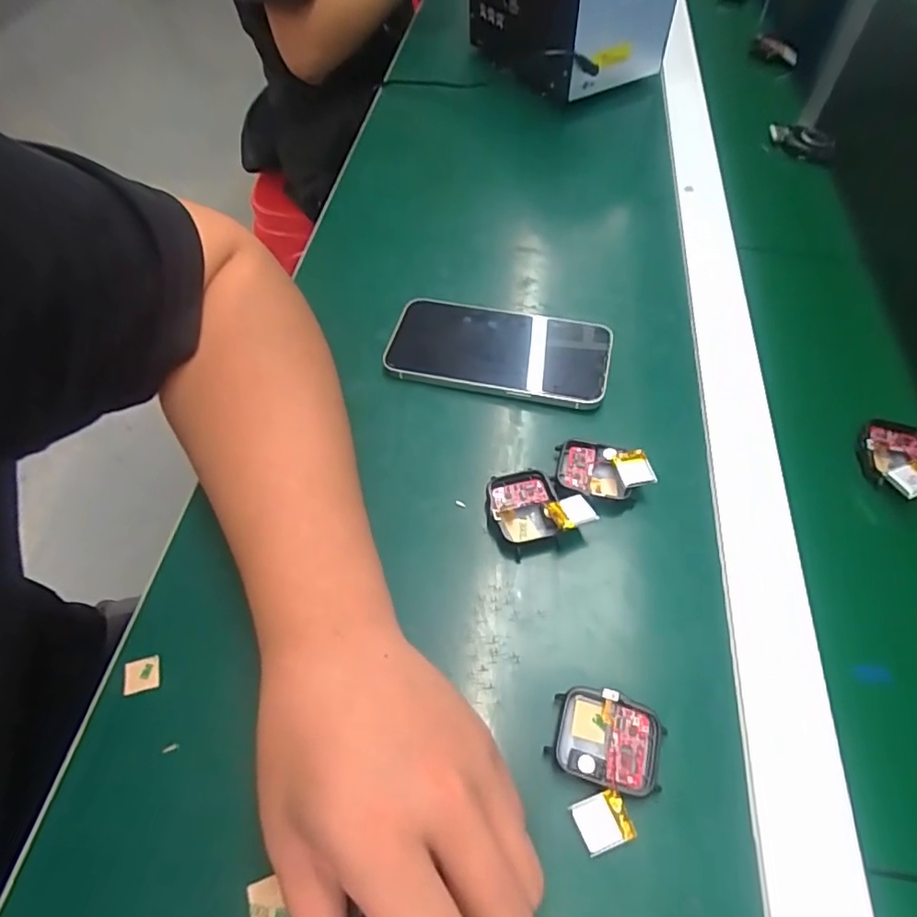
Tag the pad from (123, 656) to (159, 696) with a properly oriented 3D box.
[{"bbox_3d":[-0.152,0.104,0.272,0.015,0.004,0.015,-13,57,-9],"label":"pad"}]

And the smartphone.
[{"bbox_3d":[0.026,-0.073,0.380,0.144,0.009,0.071,11,56,7],"label":"smartphone"}]

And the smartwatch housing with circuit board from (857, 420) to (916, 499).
[{"bbox_3d":[0.255,0.000,0.329,0.038,0.017,0.052,25,59,16],"label":"smartwatch housing with circuit board"}]

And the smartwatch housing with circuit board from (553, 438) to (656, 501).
[{"bbox_3d":[0.082,0.006,0.320,0.051,0.013,0.038,12,56,8],"label":"smartwatch housing with circuit board"}]

